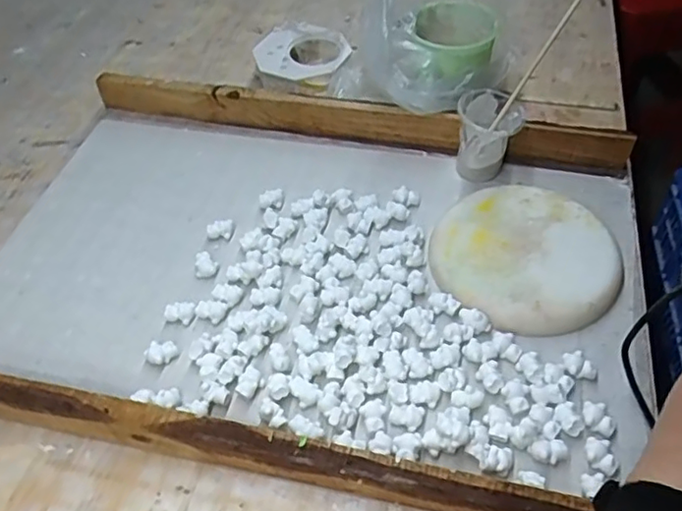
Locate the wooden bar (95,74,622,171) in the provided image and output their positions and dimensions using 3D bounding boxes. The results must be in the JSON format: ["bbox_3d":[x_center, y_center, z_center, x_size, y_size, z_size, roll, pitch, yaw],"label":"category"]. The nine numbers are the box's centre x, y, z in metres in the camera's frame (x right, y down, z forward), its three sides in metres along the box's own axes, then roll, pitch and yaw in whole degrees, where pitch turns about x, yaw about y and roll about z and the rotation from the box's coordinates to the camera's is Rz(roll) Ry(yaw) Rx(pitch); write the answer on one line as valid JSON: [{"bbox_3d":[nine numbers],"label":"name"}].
[{"bbox_3d":[0.010,-0.151,0.661,0.581,0.046,0.019,7,52,10],"label":"wooden bar"}]

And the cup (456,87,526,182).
[{"bbox_3d":[0.148,-0.119,0.612,0.064,0.078,0.078,8,52,10],"label":"cup"}]

